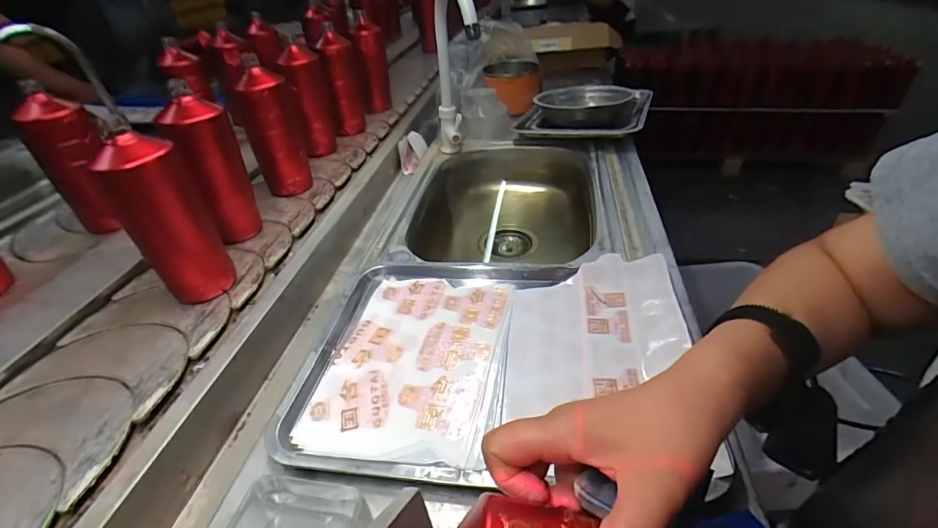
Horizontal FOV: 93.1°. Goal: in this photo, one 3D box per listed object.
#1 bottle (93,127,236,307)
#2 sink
[{"bbox_3d":[-0.346,-0.048,0.511,0.080,0.199,0.063,-23,40,-29],"label":"bottle"},{"bbox_3d":[0.062,-0.086,0.810,0.344,0.151,0.484,6,32,6],"label":"sink"}]

